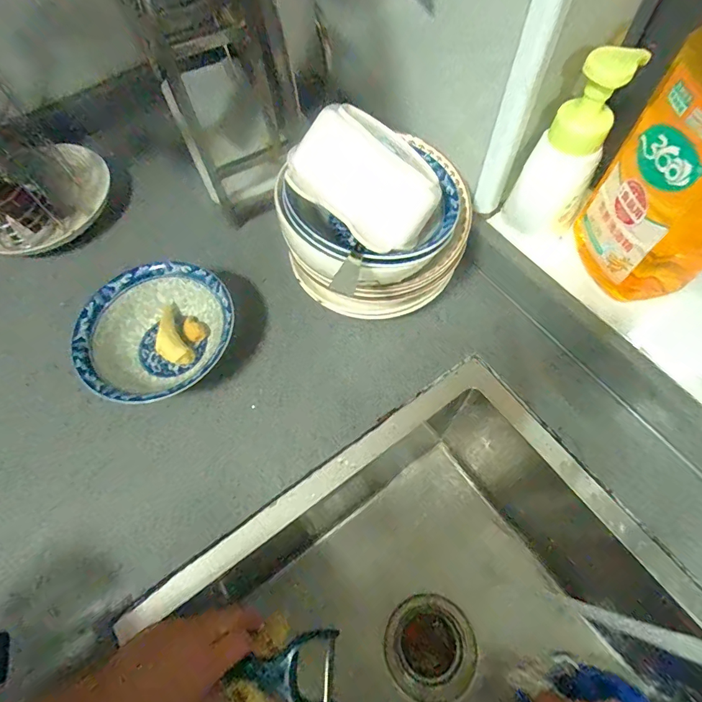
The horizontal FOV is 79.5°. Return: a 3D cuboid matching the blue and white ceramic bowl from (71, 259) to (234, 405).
[{"bbox_3d":[-0.196,-0.018,0.438,0.148,0.053,0.142,-1,64,2],"label":"blue and white ceramic bowl"}]

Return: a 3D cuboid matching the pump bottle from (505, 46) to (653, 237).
[{"bbox_3d":[0.196,-0.173,0.382,0.066,0.166,0.059,31,69,16],"label":"pump bottle"}]

